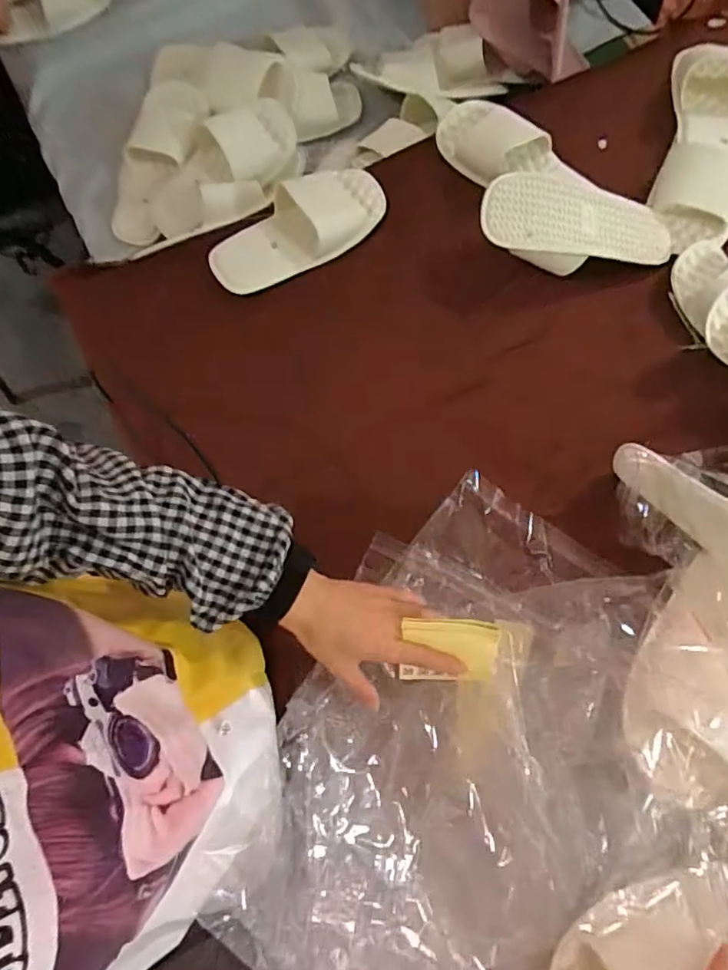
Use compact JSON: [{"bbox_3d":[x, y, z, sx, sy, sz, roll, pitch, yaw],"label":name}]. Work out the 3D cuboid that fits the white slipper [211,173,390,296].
[{"bbox_3d":[-0.079,-0.315,0.686,0.235,0.053,0.098,-36,76,-9],"label":"white slipper"}]

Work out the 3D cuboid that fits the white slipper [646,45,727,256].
[{"bbox_3d":[0.431,-0.431,0.708,0.107,0.055,0.303,14,74,5],"label":"white slipper"}]

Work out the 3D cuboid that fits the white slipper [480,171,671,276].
[{"bbox_3d":[0.248,-0.304,0.659,0.233,0.046,0.103,1,73,-13],"label":"white slipper"}]

